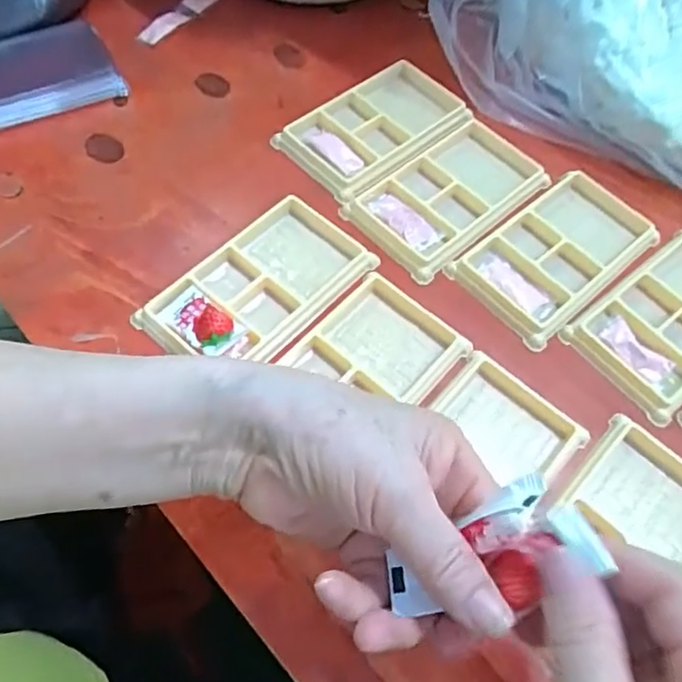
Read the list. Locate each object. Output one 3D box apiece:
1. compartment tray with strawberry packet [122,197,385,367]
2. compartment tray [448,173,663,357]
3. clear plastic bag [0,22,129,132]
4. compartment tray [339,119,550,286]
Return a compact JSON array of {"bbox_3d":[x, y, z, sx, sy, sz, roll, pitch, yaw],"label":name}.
[{"bbox_3d":[-0.049,-0.032,0.380,0.076,0.011,0.133,39,66,17],"label":"compartment tray with strawberry packet"},{"bbox_3d":[0.146,-0.060,0.417,0.137,0.020,0.077,-39,70,-21],"label":"compartment tray"},{"bbox_3d":[-0.238,-0.190,0.452,0.133,0.021,0.074,-26,66,-16],"label":"clear plastic bag"},{"bbox_3d":[0.078,-0.107,0.428,0.145,0.009,0.079,-38,70,-21],"label":"compartment tray"}]

